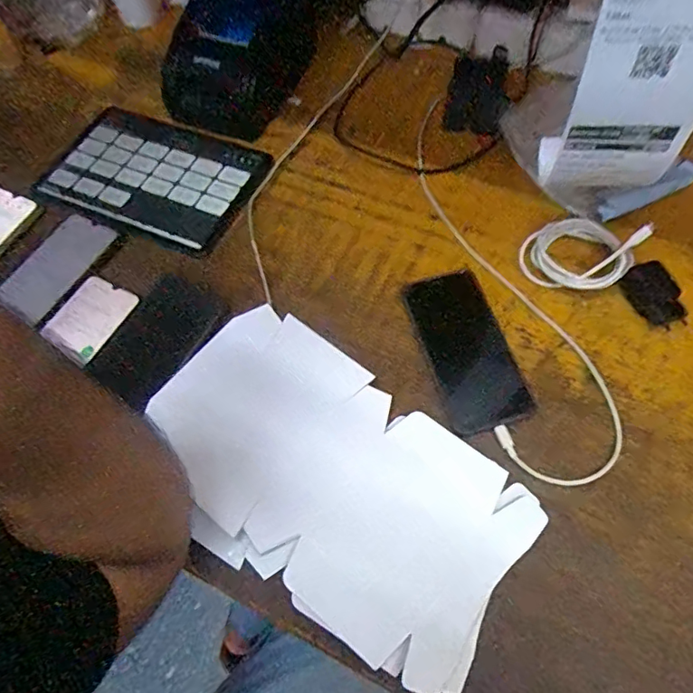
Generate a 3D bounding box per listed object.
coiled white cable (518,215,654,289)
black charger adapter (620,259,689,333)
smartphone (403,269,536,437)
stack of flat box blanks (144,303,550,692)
[{"bbox_3d":[0.236,-0.098,0.509,0.115,0.037,0.076,9,62,8],"label":"coiled white cable"},{"bbox_3d":[0.291,-0.048,0.479,0.035,0.025,0.062,-27,63,-11],"label":"black charger adapter"},{"bbox_3d":[0.113,0.001,0.484,0.075,0.007,0.161,-14,62,-5],"label":"smartphone"},{"bbox_3d":[-0.015,0.105,0.423,0.312,0.019,0.186,32,68,19],"label":"stack of flat box blanks"}]

